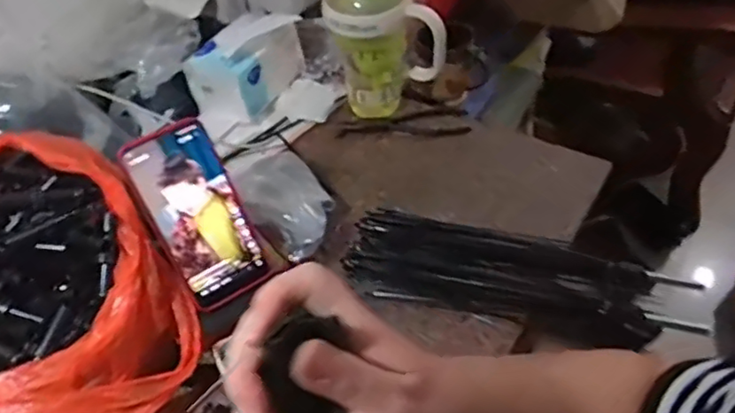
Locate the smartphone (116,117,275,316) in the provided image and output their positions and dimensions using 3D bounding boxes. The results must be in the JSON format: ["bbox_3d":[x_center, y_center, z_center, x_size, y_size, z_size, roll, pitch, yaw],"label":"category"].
[{"bbox_3d":[-0.149,0.009,0.536,0.078,0.162,0.010,-30,21,-19],"label":"smartphone"}]

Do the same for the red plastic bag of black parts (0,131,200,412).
[{"bbox_3d":[-0.304,0.075,0.507,0.249,0.147,0.247,-30,52,-19],"label":"red plastic bag of black parts"}]

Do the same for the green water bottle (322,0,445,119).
[{"bbox_3d":[0.020,-0.216,0.743,0.134,0.243,0.078,-9,48,-2],"label":"green water bottle"}]

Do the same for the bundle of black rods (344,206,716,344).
[{"bbox_3d":[0.149,0.072,0.621,0.340,0.038,0.102,9,50,14],"label":"bundle of black rods"}]

